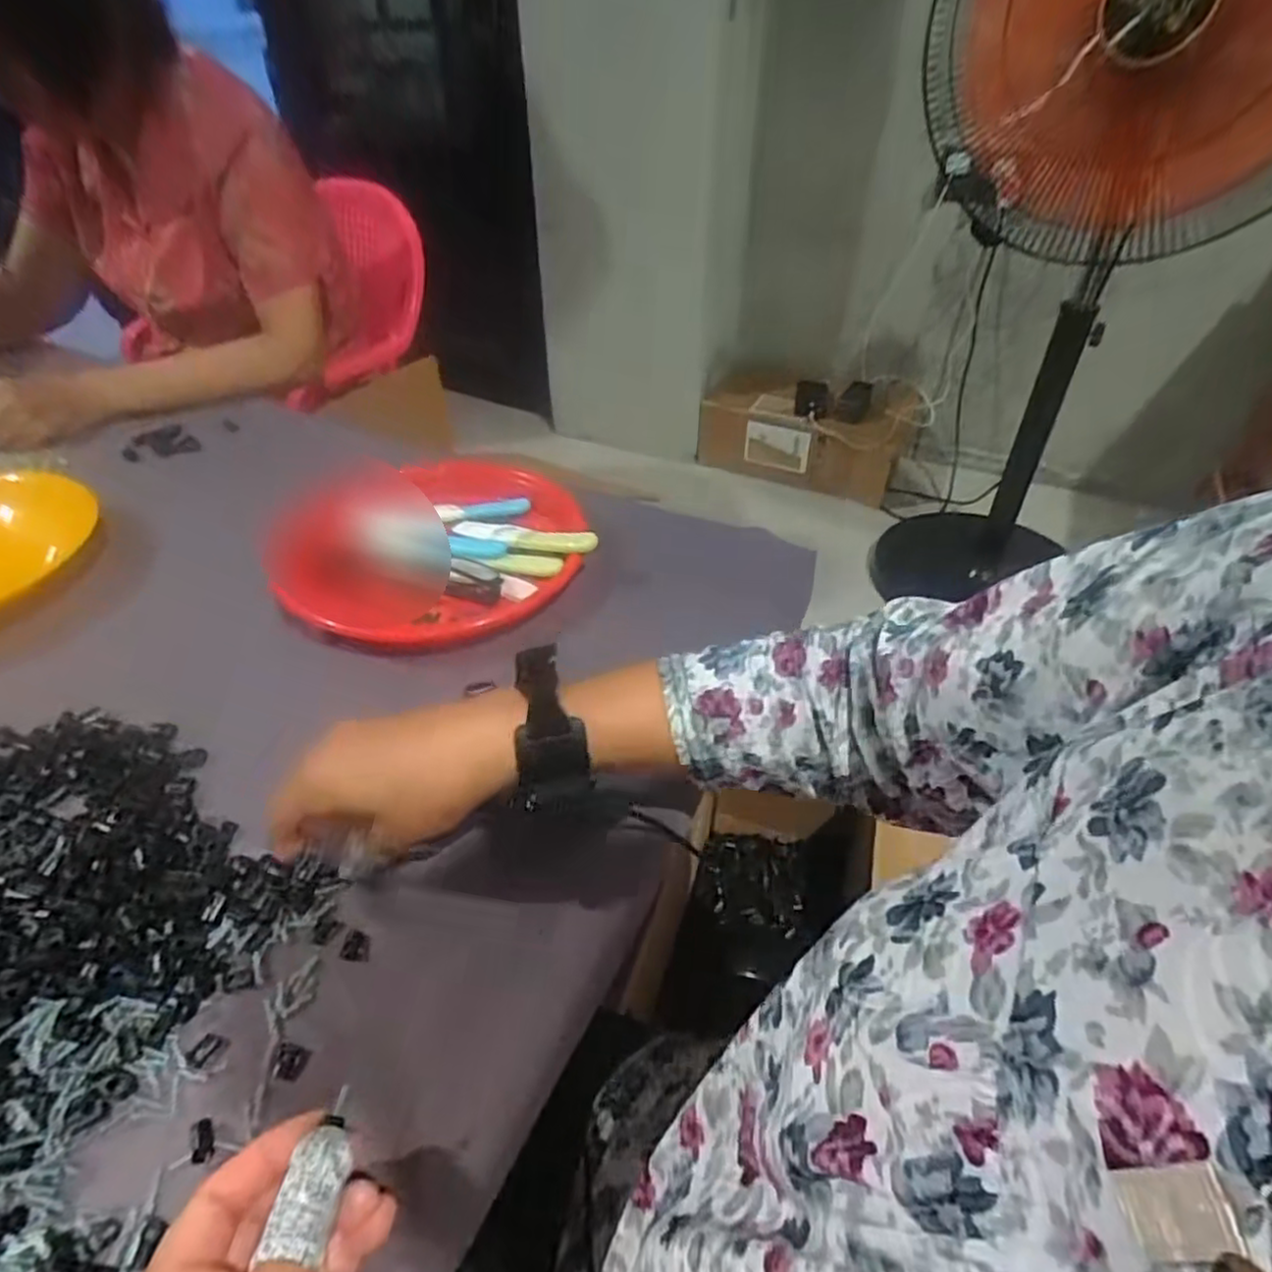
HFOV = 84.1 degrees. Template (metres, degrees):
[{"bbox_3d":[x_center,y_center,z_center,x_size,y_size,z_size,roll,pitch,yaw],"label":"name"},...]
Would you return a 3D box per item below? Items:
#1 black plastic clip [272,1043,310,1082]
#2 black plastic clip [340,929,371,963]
[{"bbox_3d":[-0.162,0.198,0.328,0.015,0.004,0.014,10,41,7],"label":"black plastic clip"},{"bbox_3d":[-0.146,0.162,0.370,0.014,0.004,0.016,2,41,-2],"label":"black plastic clip"}]

